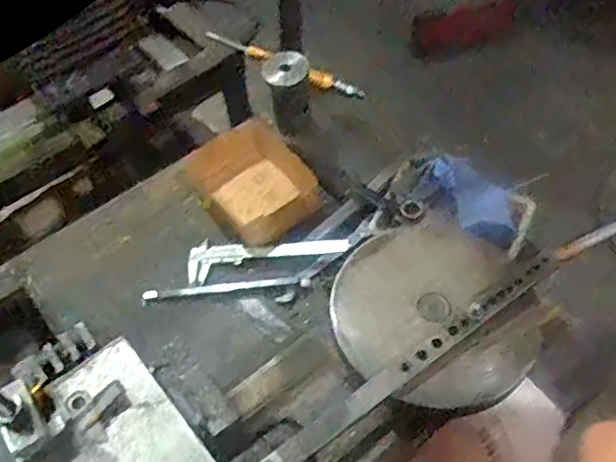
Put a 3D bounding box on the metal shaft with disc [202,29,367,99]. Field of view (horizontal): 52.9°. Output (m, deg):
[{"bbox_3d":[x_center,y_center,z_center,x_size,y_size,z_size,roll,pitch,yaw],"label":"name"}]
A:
[{"bbox_3d":[-0.011,-0.224,0.878,0.280,0.050,0.059,4,37,-49],"label":"metal shaft with disc"}]

